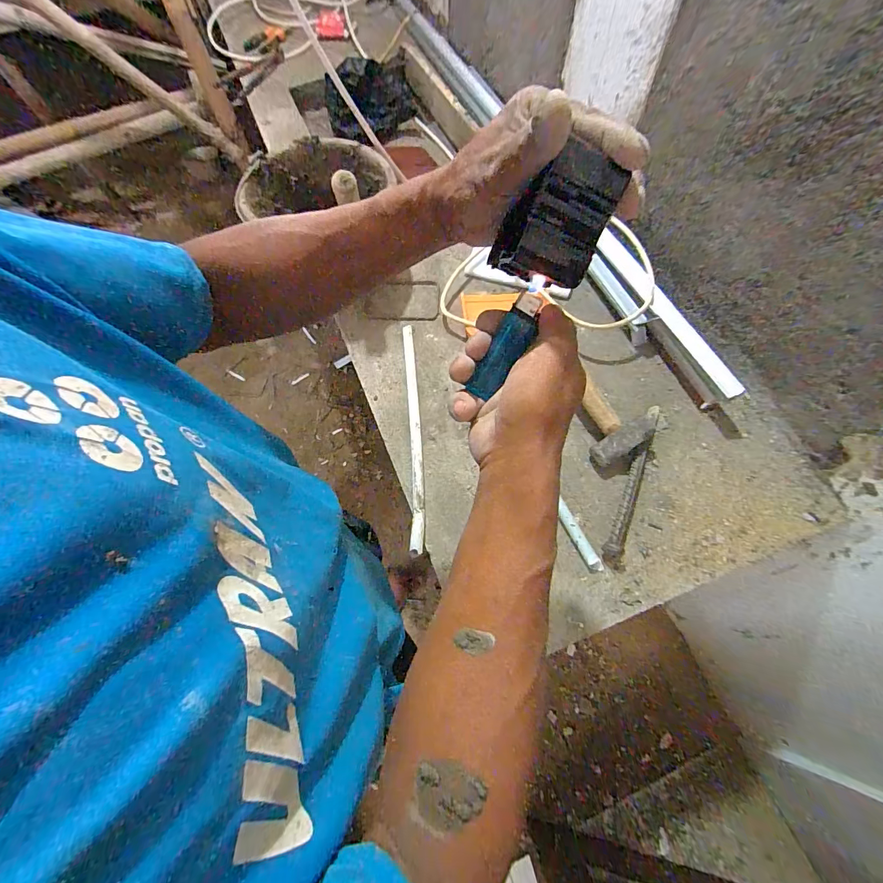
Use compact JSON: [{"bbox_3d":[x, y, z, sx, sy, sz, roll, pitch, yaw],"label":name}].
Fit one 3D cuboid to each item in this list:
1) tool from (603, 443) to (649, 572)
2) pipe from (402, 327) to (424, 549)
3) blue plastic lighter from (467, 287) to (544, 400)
[{"bbox_3d":[0.268,0.092,0.566,0.031,0.034,0.180,20,68,11],"label":"tool"},{"bbox_3d":[-0.045,-0.021,0.633,0.022,0.017,0.396,-4,66,0],"label":"pipe"},{"bbox_3d":[0.047,-0.069,0.286,0.022,0.012,0.076,34,108,16],"label":"blue plastic lighter"}]

